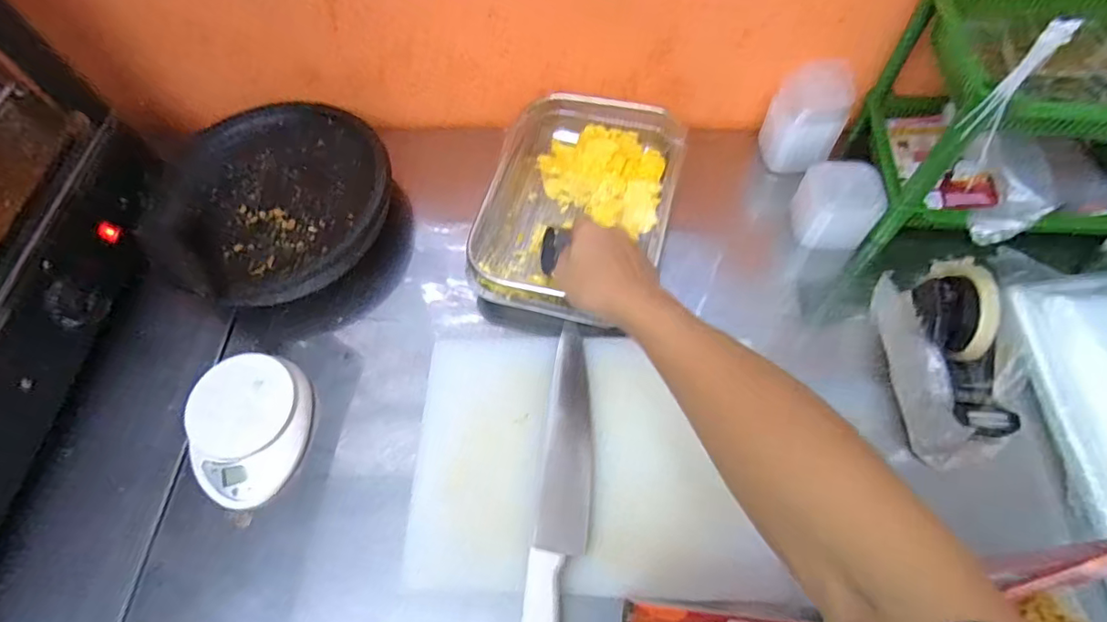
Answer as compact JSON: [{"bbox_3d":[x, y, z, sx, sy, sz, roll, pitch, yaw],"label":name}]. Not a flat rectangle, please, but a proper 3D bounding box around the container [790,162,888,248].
[{"bbox_3d":[0.329,-0.124,0.632,0.084,0.072,0.079,6,63,6],"label":"container"}]

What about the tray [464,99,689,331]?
[{"bbox_3d":[0.031,-0.139,0.645,0.218,0.067,0.307,12,64,9],"label":"tray"}]

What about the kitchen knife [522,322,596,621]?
[{"bbox_3d":[0.010,0.173,0.511,0.049,0.027,0.345,5,63,6],"label":"kitchen knife"}]

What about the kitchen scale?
[{"bbox_3d":[-0.310,0.119,0.549,0.111,0.041,0.146,1,63,4],"label":"kitchen scale"}]

